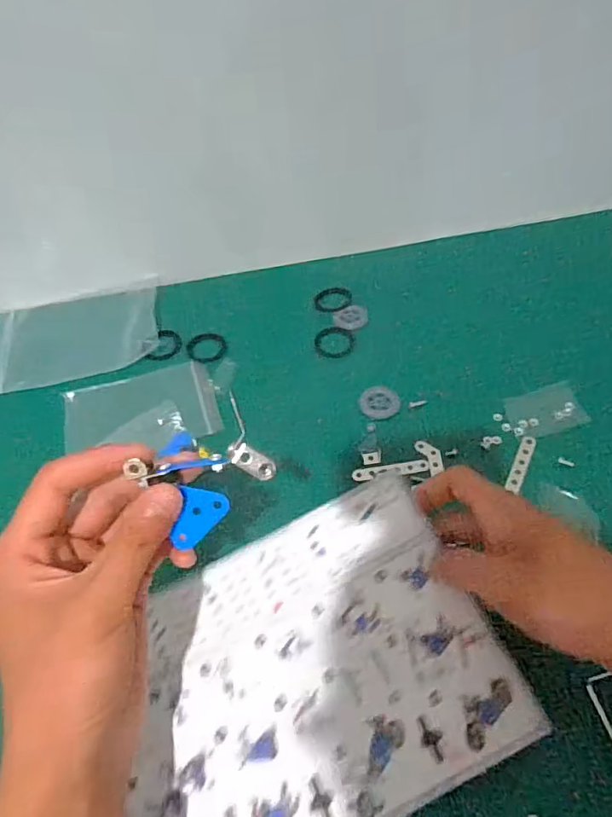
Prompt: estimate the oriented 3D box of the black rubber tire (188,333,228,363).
[{"bbox_3d":[-0.094,-0.059,0.515,0.038,0.004,0.040,-3,52,3],"label":"black rubber tire"}]

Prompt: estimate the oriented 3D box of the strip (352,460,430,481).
[{"bbox_3d":[0.065,0.048,0.416,0.059,0.004,0.012,-9,43,-2],"label":"strip"}]

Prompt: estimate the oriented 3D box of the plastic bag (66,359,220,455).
[{"bbox_3d":[-0.141,0.001,0.465,0.124,0.009,0.087,-19,53,-9],"label":"plastic bag"}]

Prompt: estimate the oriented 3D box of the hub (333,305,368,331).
[{"bbox_3d":[0.044,-0.088,0.529,0.033,0.007,0.029,3,53,8],"label":"hub"}]

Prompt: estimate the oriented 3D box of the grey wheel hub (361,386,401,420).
[{"bbox_3d":[0.063,-0.005,0.457,0.033,0.004,0.033,-3,52,3],"label":"grey wheel hub"}]

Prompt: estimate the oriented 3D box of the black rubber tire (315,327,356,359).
[{"bbox_3d":[0.027,-0.062,0.513,0.038,0.004,0.043,12,54,15],"label":"black rubber tire"}]

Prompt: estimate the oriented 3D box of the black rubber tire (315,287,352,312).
[{"bbox_3d":[0.028,-0.112,0.551,0.035,0.005,0.039,29,60,25],"label":"black rubber tire"}]

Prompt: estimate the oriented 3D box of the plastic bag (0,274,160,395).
[{"bbox_3d":[-0.226,-0.072,0.530,0.163,0.008,0.110,-14,58,-6],"label":"plastic bag"}]

